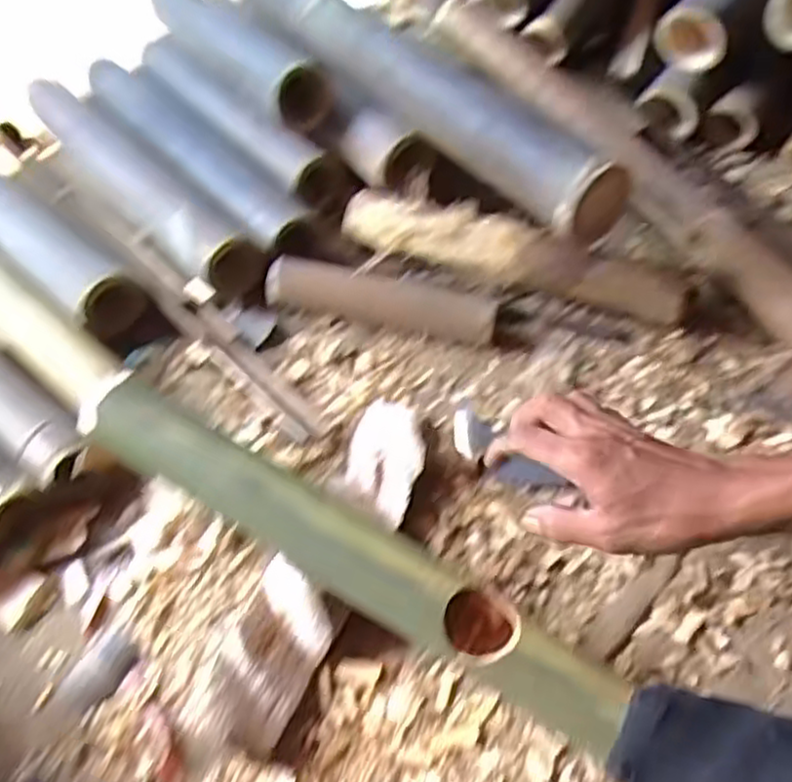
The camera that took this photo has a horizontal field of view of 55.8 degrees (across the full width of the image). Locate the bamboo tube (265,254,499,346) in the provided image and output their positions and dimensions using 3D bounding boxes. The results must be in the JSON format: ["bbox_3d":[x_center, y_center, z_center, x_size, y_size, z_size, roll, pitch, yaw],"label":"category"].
[{"bbox_3d":[-0.015,-0.093,0.780,0.239,0.041,0.040,11,56,11],"label":"bamboo tube"}]

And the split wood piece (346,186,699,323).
[{"bbox_3d":[0.118,-0.142,0.778,0.357,0.053,0.051,16,57,14],"label":"split wood piece"}]

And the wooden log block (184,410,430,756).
[{"bbox_3d":[-0.059,0.140,0.606,0.074,0.051,0.300,22,58,17],"label":"wooden log block"}]

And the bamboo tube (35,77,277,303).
[{"bbox_3d":[-0.310,-0.252,0.877,0.072,0.055,0.461,-38,61,-22],"label":"bamboo tube"}]

